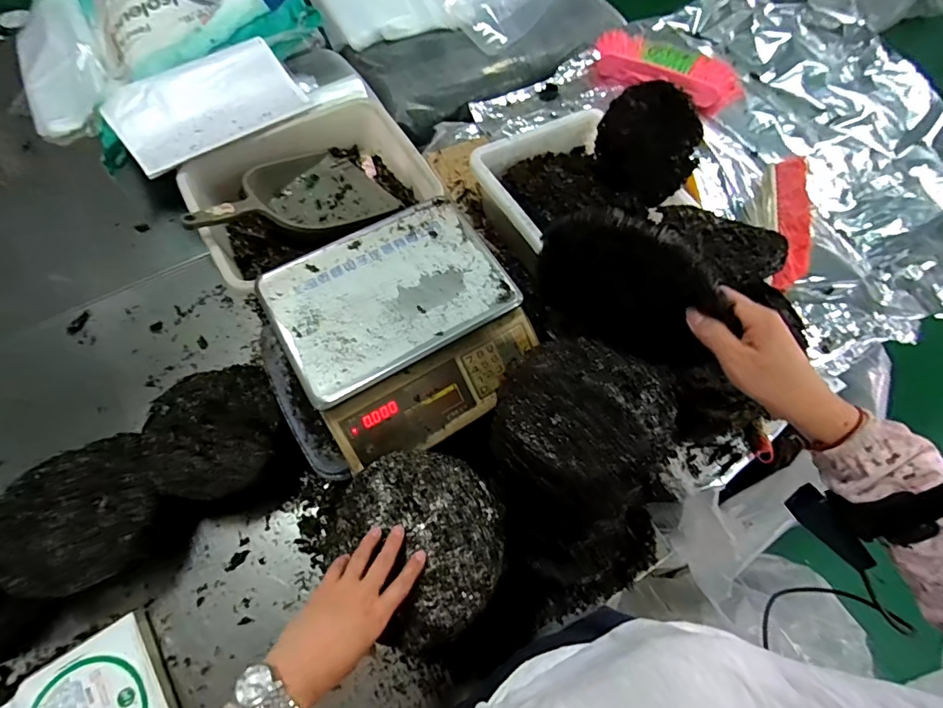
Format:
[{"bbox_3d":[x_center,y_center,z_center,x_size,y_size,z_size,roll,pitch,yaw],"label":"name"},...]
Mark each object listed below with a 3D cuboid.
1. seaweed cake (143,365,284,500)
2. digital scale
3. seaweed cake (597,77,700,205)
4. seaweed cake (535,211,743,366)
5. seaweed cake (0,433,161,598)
[{"bbox_3d":[-0.417,0.124,0.764,0.208,0.045,0.211,-32,70,-15],"label":"seaweed cake"},{"bbox_3d":[-0.099,-0.043,0.697,0.319,0.097,0.318,-29,69,-14],"label":"digital scale"},{"bbox_3d":[0.285,-0.349,0.767,0.030,0.157,0.182,-22,68,-42],"label":"seaweed cake"},{"bbox_3d":[0.143,-0.057,0.445,0.179,0.157,0.024,35,69,13],"label":"seaweed cake"},{"bbox_3d":[-0.583,0.229,0.701,0.209,0.053,0.236,15,66,5],"label":"seaweed cake"}]

